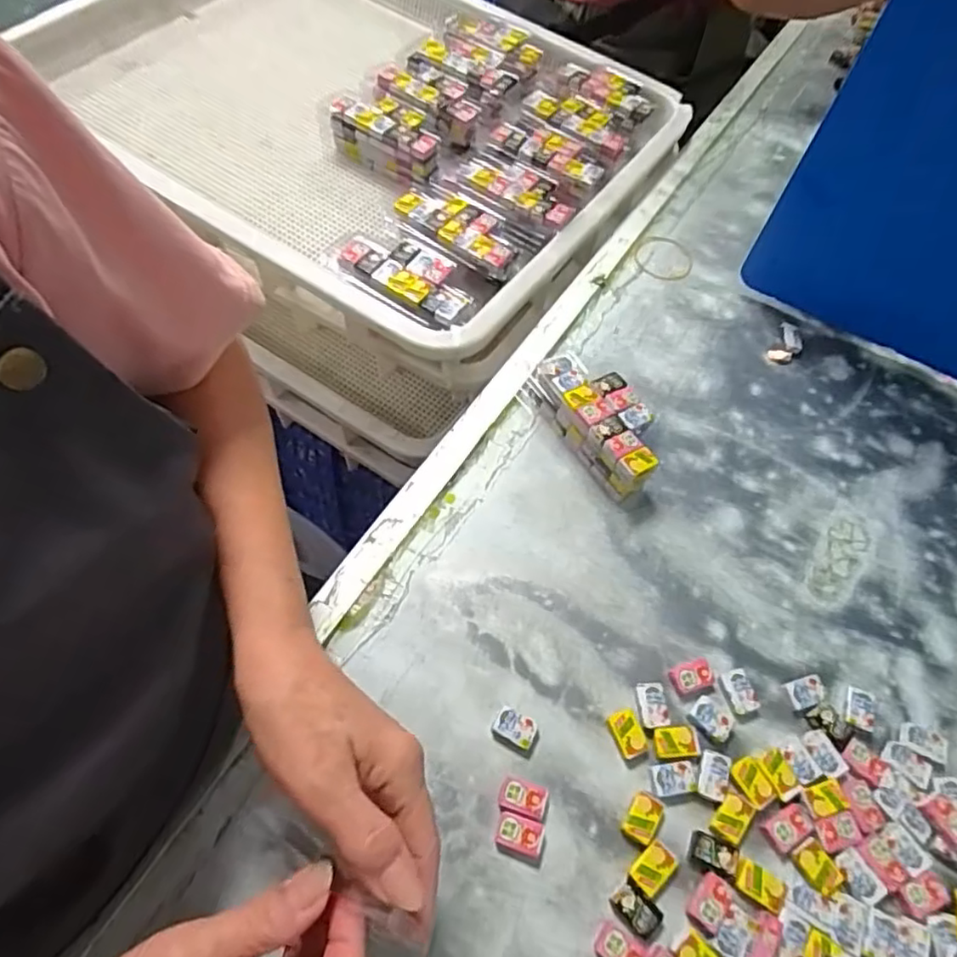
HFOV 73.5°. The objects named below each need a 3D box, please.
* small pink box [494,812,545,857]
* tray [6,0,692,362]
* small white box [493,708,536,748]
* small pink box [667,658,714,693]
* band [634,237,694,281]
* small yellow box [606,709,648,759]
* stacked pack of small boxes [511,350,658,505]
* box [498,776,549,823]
[{"bbox_3d":[0.024,0.204,0.367,0.026,0.007,0.017,17,60,6],"label":"small pink box"},{"bbox_3d":[-0.151,-0.433,0.722,0.677,0.042,0.486,36,63,14],"label":"tray"},{"bbox_3d":[0.023,0.154,0.397,0.024,0.008,0.018,25,61,11],"label":"small white box"},{"bbox_3d":[0.139,0.130,0.418,0.027,0.005,0.019,-16,61,-13],"label":"small pink box"},{"bbox_3d":[0.183,-0.218,0.630,0.056,0.004,0.065,16,60,6],"label":"band"},{"bbox_3d":[0.092,0.159,0.398,0.017,0.006,0.026,-15,61,-12],"label":"small yellow box"},{"bbox_3d":[0.093,-0.047,0.501,0.055,0.040,0.122,-32,66,-20],"label":"stacked pack of small boxes"},{"bbox_3d":[0.027,0.189,0.377,0.028,0.007,0.018,14,59,5],"label":"box"}]

